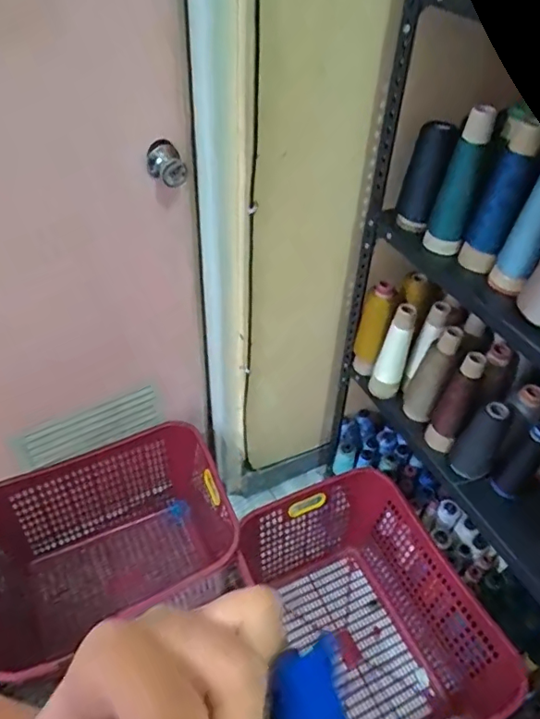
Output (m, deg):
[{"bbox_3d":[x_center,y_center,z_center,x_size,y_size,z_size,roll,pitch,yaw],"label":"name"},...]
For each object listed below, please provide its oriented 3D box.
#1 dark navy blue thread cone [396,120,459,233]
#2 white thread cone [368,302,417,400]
[{"bbox_3d":[0.263,-0.309,0.895,0.066,0.170,0.054,14,45,11],"label":"dark navy blue thread cone"},{"bbox_3d":[0.253,-0.009,1.068,0.058,0.223,0.053,-12,46,-15],"label":"white thread cone"}]

